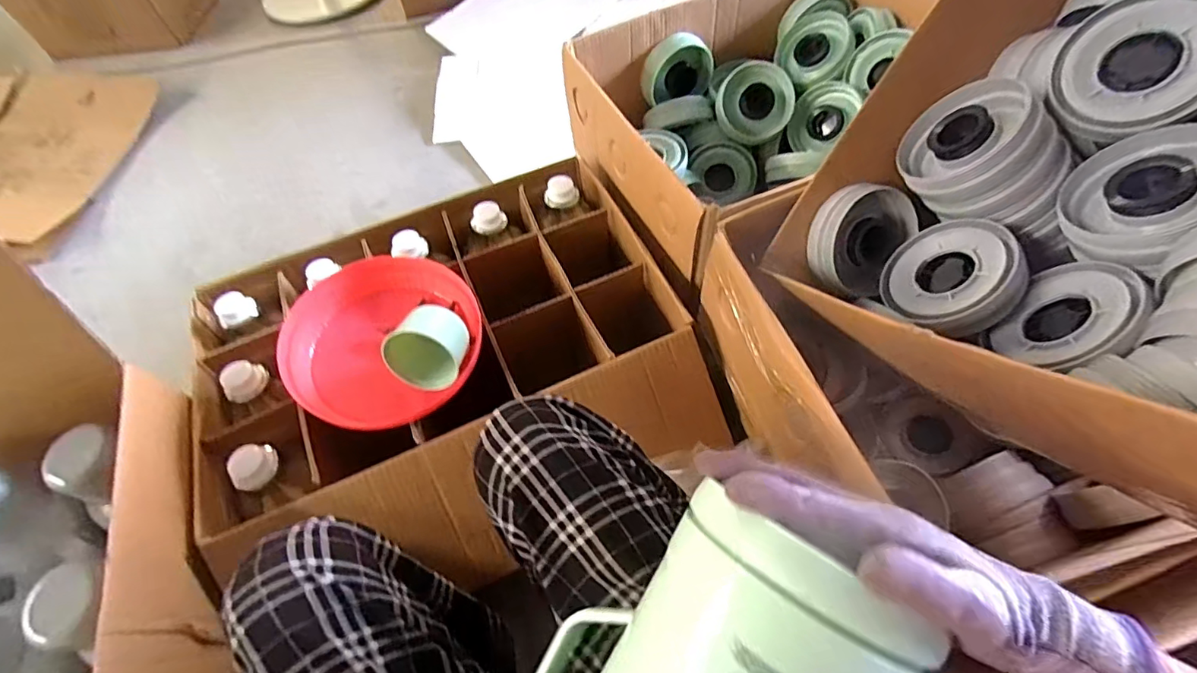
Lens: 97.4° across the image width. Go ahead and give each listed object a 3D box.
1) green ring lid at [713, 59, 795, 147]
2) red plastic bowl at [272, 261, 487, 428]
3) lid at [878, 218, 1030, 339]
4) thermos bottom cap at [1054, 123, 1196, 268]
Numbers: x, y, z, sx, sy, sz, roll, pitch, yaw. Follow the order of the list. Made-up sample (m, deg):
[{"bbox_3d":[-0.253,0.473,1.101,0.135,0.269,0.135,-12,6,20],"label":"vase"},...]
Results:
[{"bbox_3d":[0.285,-0.428,0.964,0.136,0.133,0.028,-29,14,9],"label":"green ring lid"},{"bbox_3d":[-0.258,0.005,0.639,0.219,0.064,0.221,-2,58,3],"label":"red plastic bowl"},{"bbox_3d":[0.399,-0.067,0.596,0.128,0.040,0.127,-24,53,37],"label":"lid"},{"bbox_3d":[0.529,-0.133,0.501,0.132,0.050,0.139,-28,50,41],"label":"thermos bottom cap"}]

